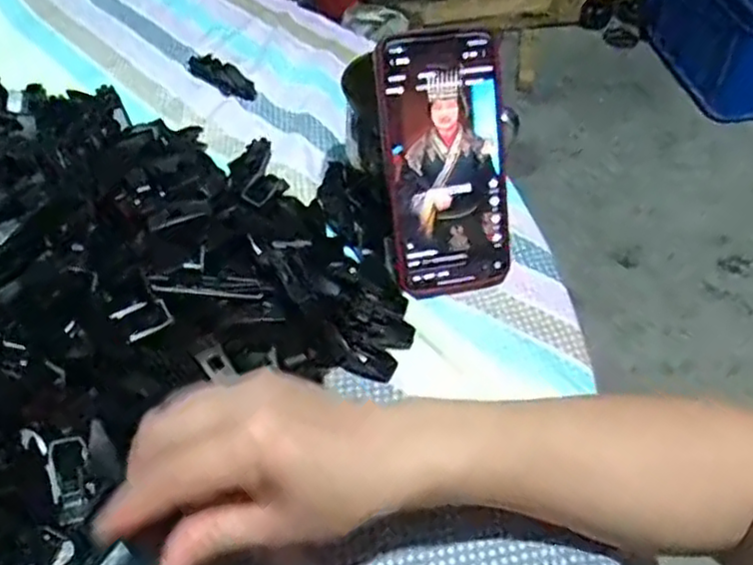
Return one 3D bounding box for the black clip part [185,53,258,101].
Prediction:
[{"bbox_3d":[-0.135,-0.179,0.605,0.080,0.019,0.022,32,54,24],"label":"black clip part"}]

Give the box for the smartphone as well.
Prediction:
[{"bbox_3d":[0.043,-0.071,0.432,0.075,0.158,0.011,-9,14,-10],"label":"smartphone"}]

